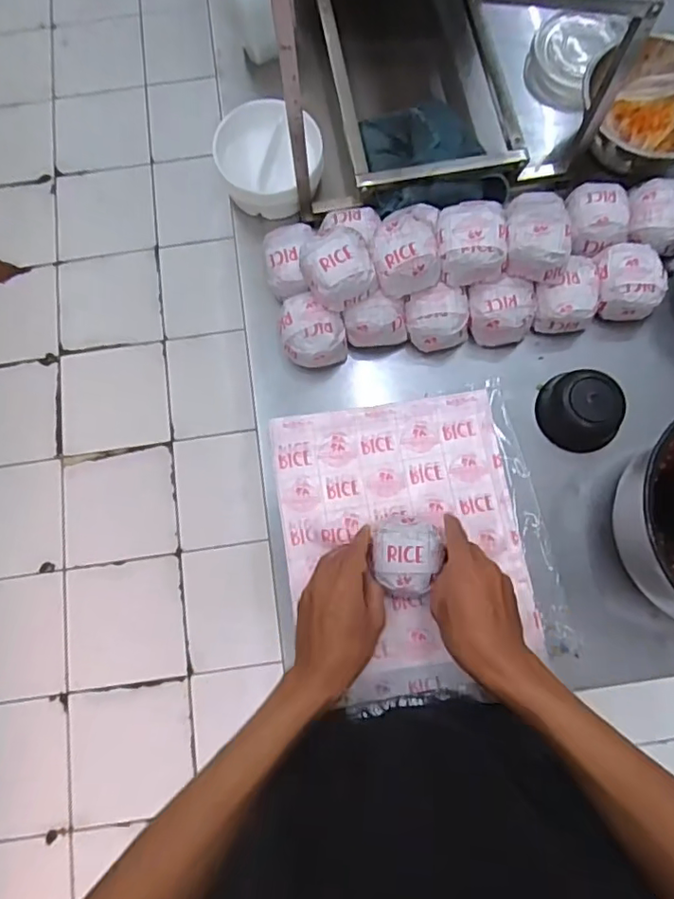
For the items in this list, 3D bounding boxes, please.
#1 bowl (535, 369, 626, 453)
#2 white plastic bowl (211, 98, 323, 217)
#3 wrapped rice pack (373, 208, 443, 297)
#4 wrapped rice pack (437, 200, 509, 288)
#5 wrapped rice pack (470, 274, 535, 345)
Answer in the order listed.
[{"bbox_3d":[0.271,-0.045,0.621,0.086,0.051,0.080,0,77,1],"label":"bowl"},{"bbox_3d":[-0.088,-0.361,0.690,0.117,0.056,0.132,-40,80,-7],"label":"white plastic bowl"},{"bbox_3d":[0.076,-0.211,0.611,0.069,0.049,0.077,-10,76,-1],"label":"wrapped rice pack"},{"bbox_3d":[0.148,-0.226,0.611,0.077,0.042,0.087,0,76,1],"label":"wrapped rice pack"},{"bbox_3d":[0.188,-0.157,0.641,0.073,0.051,0.059,0,77,1],"label":"wrapped rice pack"}]

